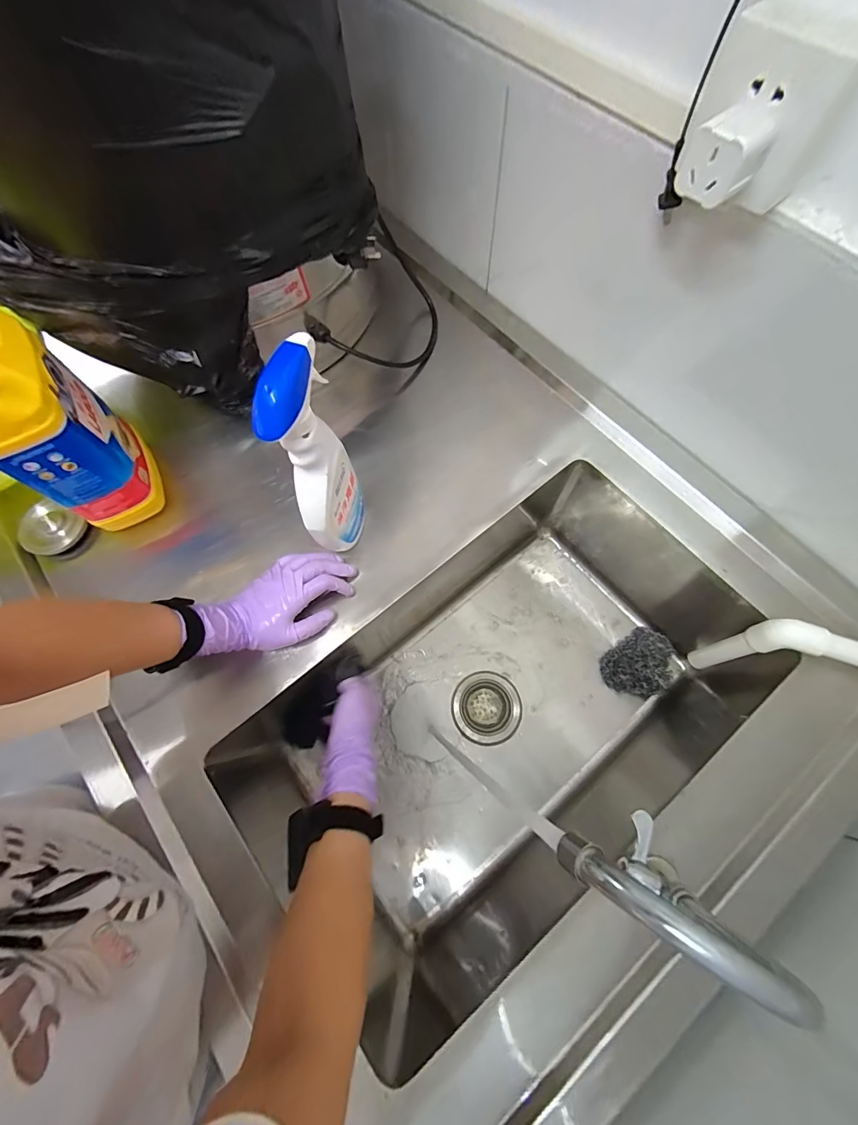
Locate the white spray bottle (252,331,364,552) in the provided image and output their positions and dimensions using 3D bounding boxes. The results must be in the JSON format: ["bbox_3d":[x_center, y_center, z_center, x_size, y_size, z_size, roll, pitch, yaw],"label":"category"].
[{"bbox_3d":[-0.123,-0.098,0.430,0.060,0.241,0.087,18,63,14],"label":"white spray bottle"}]

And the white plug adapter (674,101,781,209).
[{"bbox_3d":[0.223,-0.304,0.314,0.041,0.043,0.043,-32,73,-9],"label":"white plug adapter"}]

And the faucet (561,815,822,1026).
[{"bbox_3d":[0.150,0.216,0.315,0.126,0.232,0.049,26,74,10],"label":"faucet"}]

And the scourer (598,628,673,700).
[{"bbox_3d":[0.355,0.171,0.694,0.123,0.036,0.094,-36,74,-10],"label":"scourer"}]

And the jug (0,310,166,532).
[{"bbox_3d":[-0.417,-0.153,0.462,0.082,0.286,0.133,-26,72,-7],"label":"jug"}]

